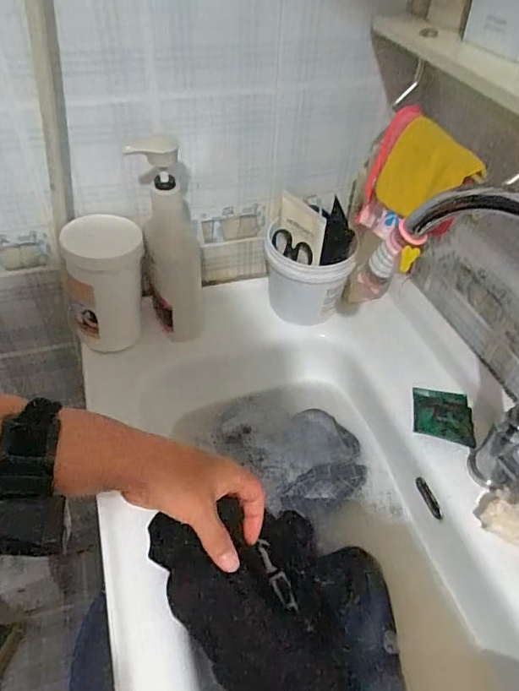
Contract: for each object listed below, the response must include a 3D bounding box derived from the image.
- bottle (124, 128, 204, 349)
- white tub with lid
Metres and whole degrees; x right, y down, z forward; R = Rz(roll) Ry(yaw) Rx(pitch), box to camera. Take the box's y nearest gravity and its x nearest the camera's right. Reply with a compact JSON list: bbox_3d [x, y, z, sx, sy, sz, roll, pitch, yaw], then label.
[{"bbox_3d":[-0.110,-0.120,0.619,0.074,0.278,0.067,-4,46,-8],"label":"bottle"},{"bbox_3d":[-0.196,-0.077,0.648,0.102,0.153,0.087,-8,47,-11],"label":"white tub with lid"}]

